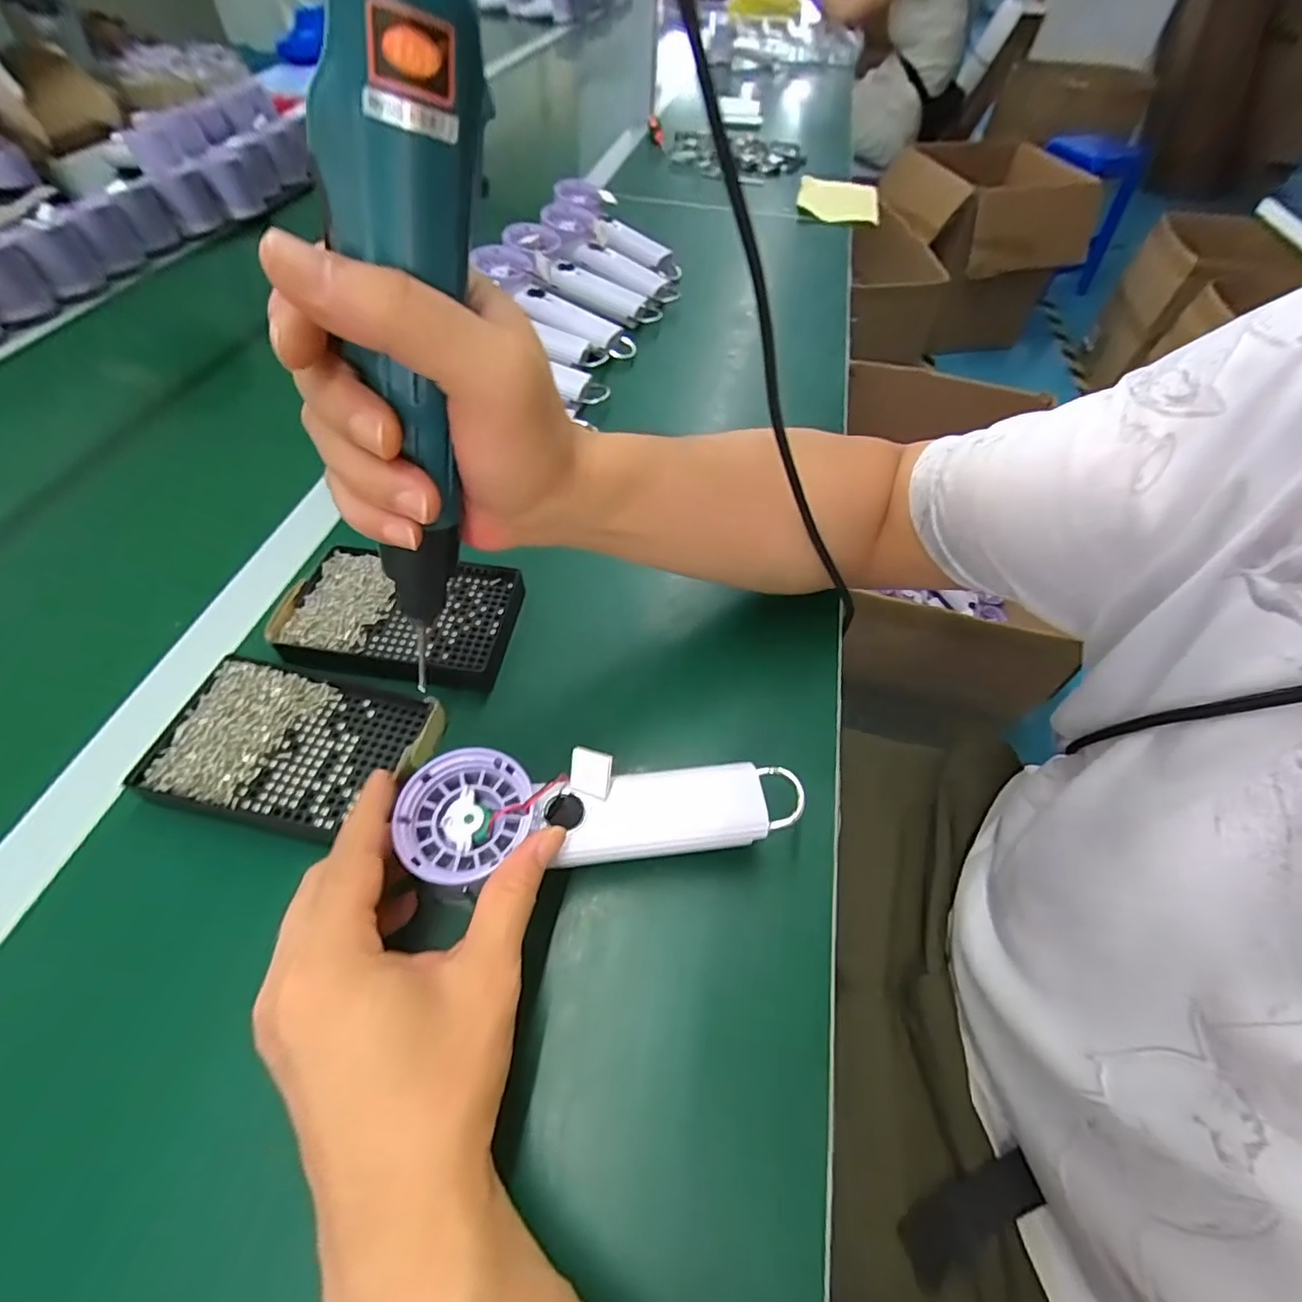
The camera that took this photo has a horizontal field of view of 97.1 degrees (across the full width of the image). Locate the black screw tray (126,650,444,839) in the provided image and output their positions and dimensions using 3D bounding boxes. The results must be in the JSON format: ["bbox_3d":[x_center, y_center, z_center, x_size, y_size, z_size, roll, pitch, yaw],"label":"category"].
[{"bbox_3d":[-0.199,0.053,0.325,0.140,0.016,0.087,11,54,5],"label":"black screw tray"}]

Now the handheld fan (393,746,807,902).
[{"bbox_3d":[-0.020,0.080,0.279,0.190,0.027,0.062,1,54,-11],"label":"handheld fan"}]

